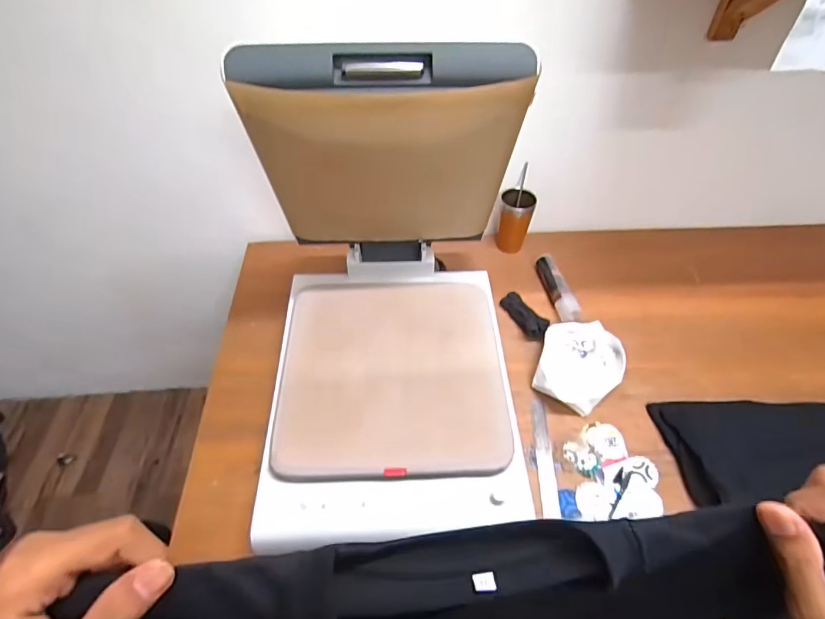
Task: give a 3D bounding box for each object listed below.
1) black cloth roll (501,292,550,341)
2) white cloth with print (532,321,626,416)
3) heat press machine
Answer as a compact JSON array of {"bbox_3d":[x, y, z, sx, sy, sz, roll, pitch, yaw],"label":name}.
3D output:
[{"bbox_3d":[0.243,0.013,1.012,0.052,0.038,0.134,-17,40,-15],"label":"black cloth roll"},{"bbox_3d":[0.333,0.109,0.926,0.155,0.041,0.203,18,53,12],"label":"white cloth with print"},{"bbox_3d":[-0.033,-0.044,0.681,0.403,0.485,0.550,-1,51,-3],"label":"heat press machine"}]

